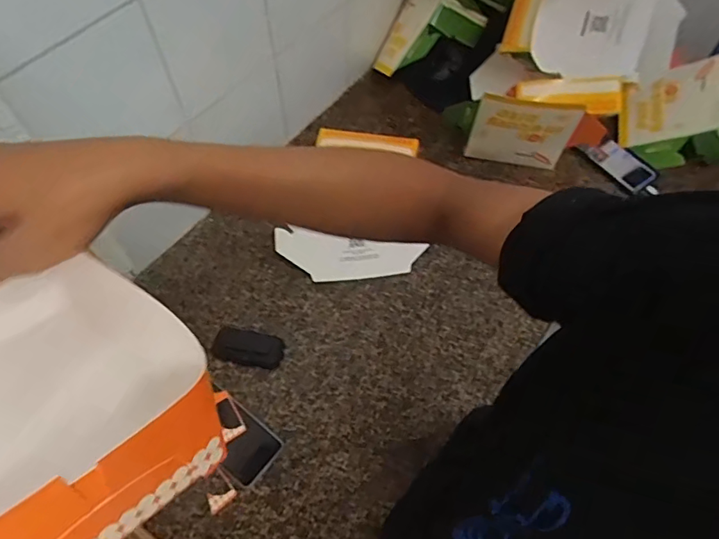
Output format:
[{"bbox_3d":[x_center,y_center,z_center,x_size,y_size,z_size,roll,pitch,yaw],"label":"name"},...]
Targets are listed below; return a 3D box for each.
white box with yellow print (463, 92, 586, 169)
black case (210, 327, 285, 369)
[{"bbox_3d":[0.293,-0.248,0.910,0.174,0.163,0.025,7,60,4],"label":"white box with yellow print"},{"bbox_3d":[-0.175,0.119,0.784,0.111,0.019,0.056,11,61,6],"label":"black case"}]

